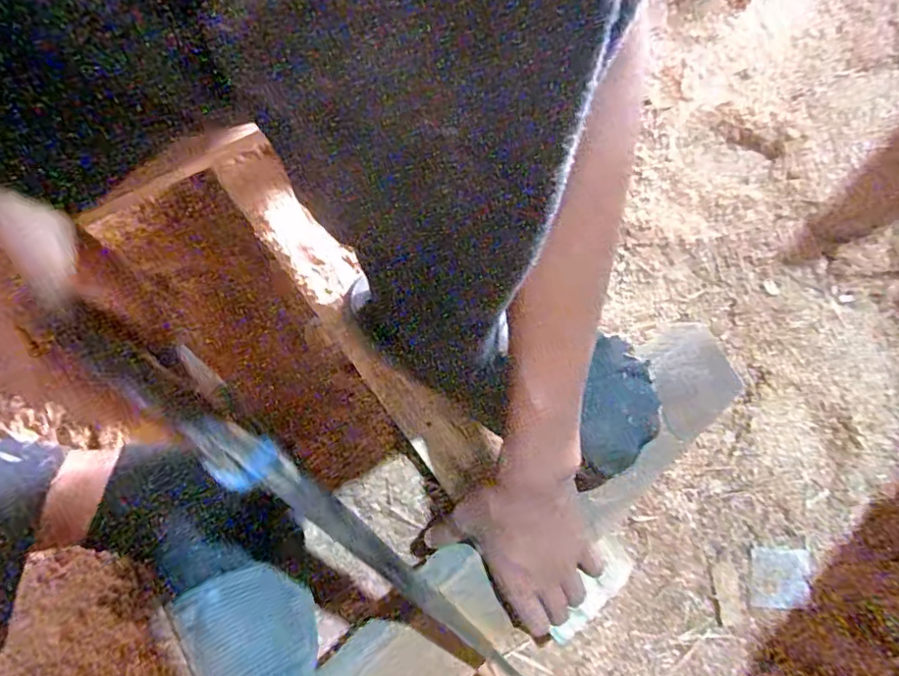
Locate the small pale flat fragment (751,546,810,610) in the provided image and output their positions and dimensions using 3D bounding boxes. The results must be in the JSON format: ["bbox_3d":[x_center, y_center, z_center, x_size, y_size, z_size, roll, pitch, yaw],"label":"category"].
[{"bbox_3d":[0.289,0.210,0.500,0.052,0.006,0.050,3,76,-2],"label":"small pale flat fragment"}]

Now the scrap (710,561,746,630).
[{"bbox_3d":[0.242,0.222,0.498,0.021,0.007,0.054,-8,77,-5],"label":"scrap"}]

